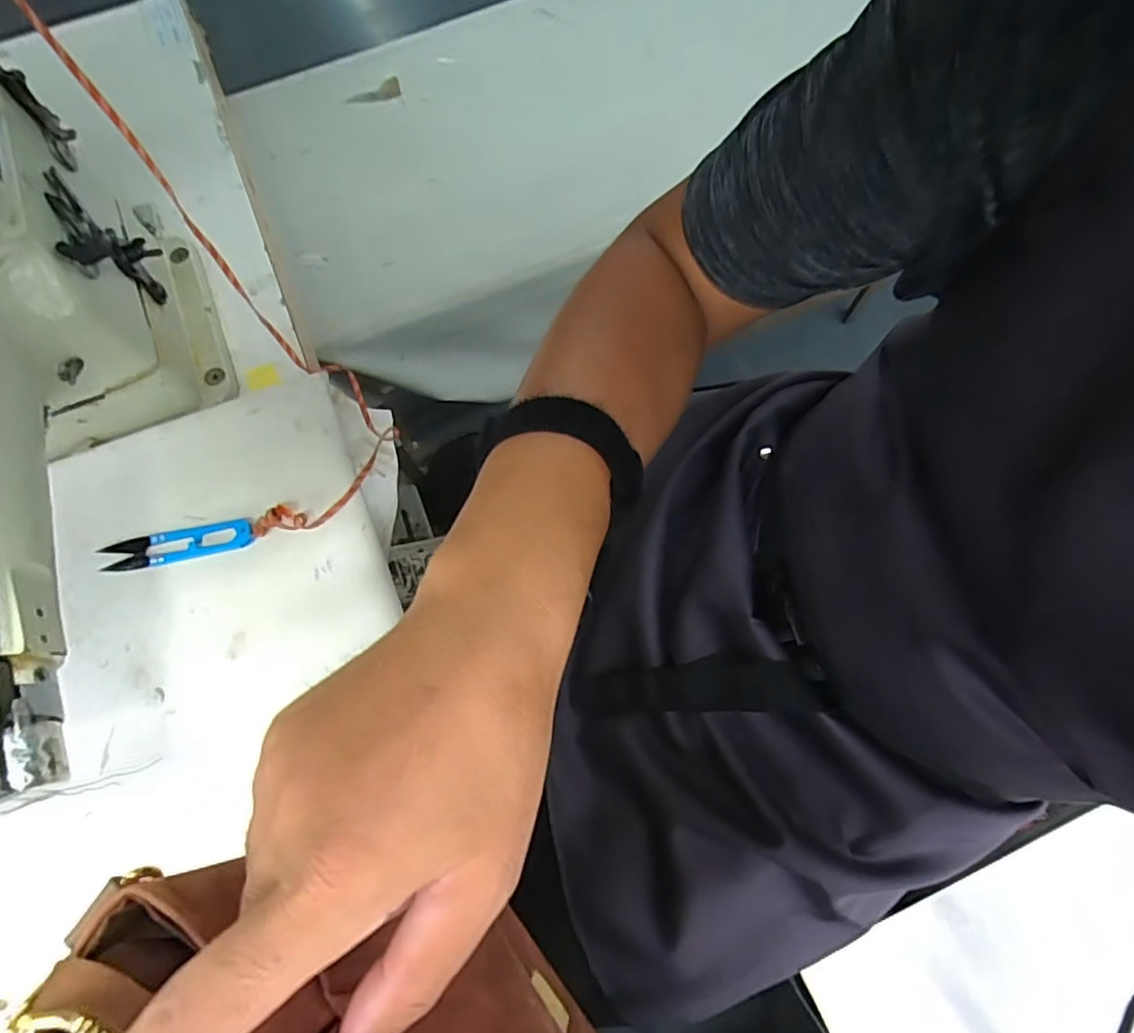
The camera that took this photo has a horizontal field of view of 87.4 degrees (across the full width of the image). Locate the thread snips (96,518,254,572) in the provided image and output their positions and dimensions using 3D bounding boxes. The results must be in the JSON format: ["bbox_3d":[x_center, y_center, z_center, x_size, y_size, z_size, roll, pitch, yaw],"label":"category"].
[{"bbox_3d":[-0.257,0.018,0.390,0.101,0.007,0.024,-11,74,-2],"label":"thread snips"}]

